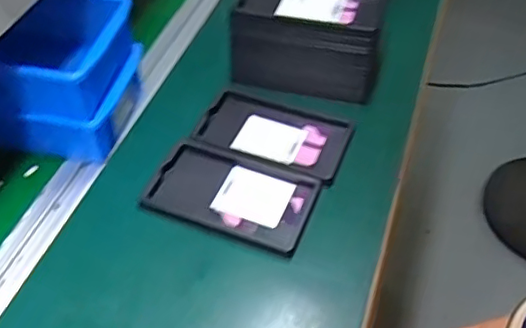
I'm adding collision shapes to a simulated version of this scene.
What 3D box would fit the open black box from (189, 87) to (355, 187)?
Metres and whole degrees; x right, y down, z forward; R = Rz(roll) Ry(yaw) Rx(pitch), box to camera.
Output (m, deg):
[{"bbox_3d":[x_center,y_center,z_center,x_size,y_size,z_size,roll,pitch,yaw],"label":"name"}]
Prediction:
[{"bbox_3d":[0.013,-0.037,0.657,0.160,0.012,0.098,17,50,15],"label":"open black box"}]

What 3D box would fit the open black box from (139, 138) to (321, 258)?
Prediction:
[{"bbox_3d":[-0.030,0.029,0.599,0.159,0.013,0.097,16,50,15],"label":"open black box"}]

